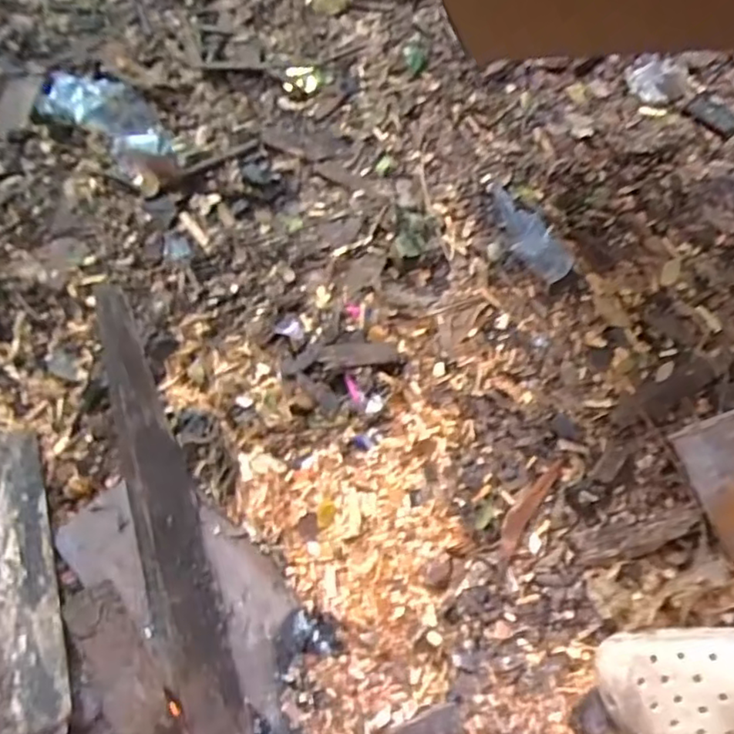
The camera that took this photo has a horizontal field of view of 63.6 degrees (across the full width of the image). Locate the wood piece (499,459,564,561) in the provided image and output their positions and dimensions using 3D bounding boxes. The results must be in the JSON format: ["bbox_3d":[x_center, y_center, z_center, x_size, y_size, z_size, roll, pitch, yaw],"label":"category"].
[{"bbox_3d":[0.175,0.148,0.641,0.025,0.006,0.123,33,76,11],"label":"wood piece"}]

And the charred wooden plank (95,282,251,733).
[{"bbox_3d":[-0.202,0.142,0.593,0.068,0.048,0.526,1,59,-43],"label":"charred wooden plank"}]

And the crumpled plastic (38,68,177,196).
[{"bbox_3d":[-0.333,-0.326,0.780,0.207,0.026,0.096,37,77,12],"label":"crumpled plastic"}]

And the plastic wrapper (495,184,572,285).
[{"bbox_3d":[0.199,-0.167,0.739,0.050,0.009,0.139,-35,75,-9],"label":"plastic wrapper"}]

